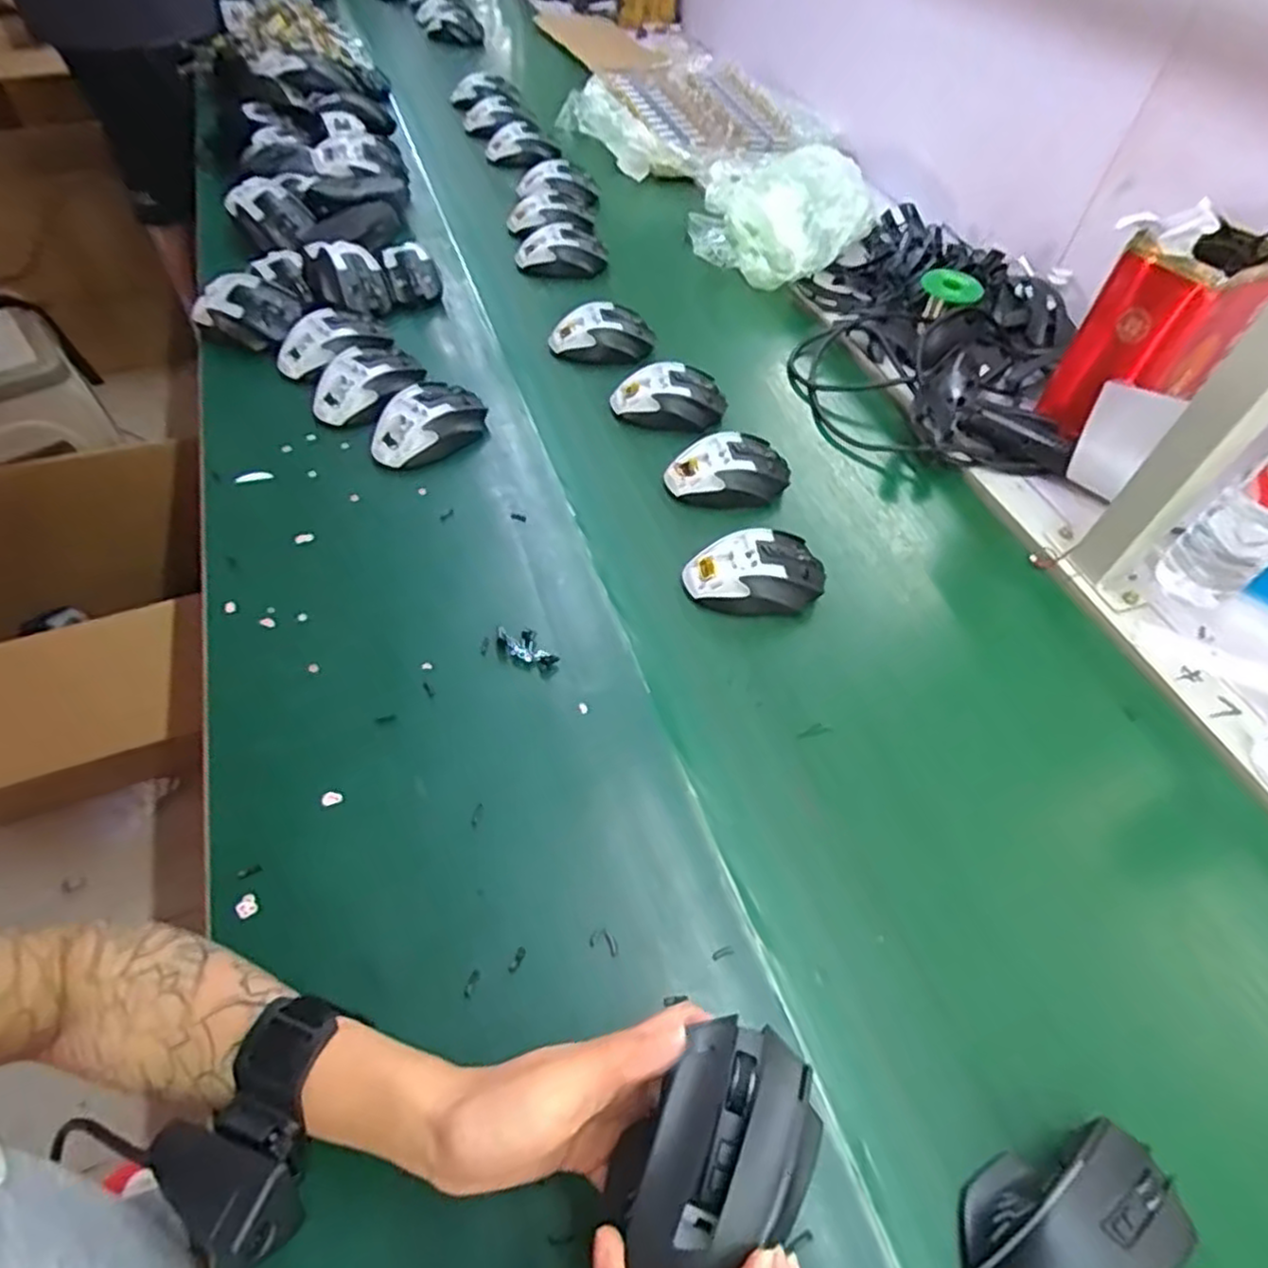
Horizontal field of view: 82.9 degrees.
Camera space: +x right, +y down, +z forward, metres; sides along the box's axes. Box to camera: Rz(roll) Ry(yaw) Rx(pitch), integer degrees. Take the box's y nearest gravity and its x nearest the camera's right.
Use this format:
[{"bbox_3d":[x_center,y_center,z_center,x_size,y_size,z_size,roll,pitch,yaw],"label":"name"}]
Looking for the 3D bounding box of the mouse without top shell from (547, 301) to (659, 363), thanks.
[{"bbox_3d":[-0.035,-0.333,0.805,0.118,0.046,0.062,2,52,-4],"label":"mouse without top shell"}]

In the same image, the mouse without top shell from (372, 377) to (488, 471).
[{"bbox_3d":[-0.191,-0.198,0.672,0.070,0.036,0.113,34,57,19],"label":"mouse without top shell"}]

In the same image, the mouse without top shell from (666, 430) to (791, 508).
[{"bbox_3d":[0.089,-0.154,0.675,0.118,0.038,0.066,-2,53,-7],"label":"mouse without top shell"}]

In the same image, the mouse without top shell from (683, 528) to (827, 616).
[{"bbox_3d":[0.101,-0.050,0.599,0.116,0.045,0.069,-8,54,-12],"label":"mouse without top shell"}]

